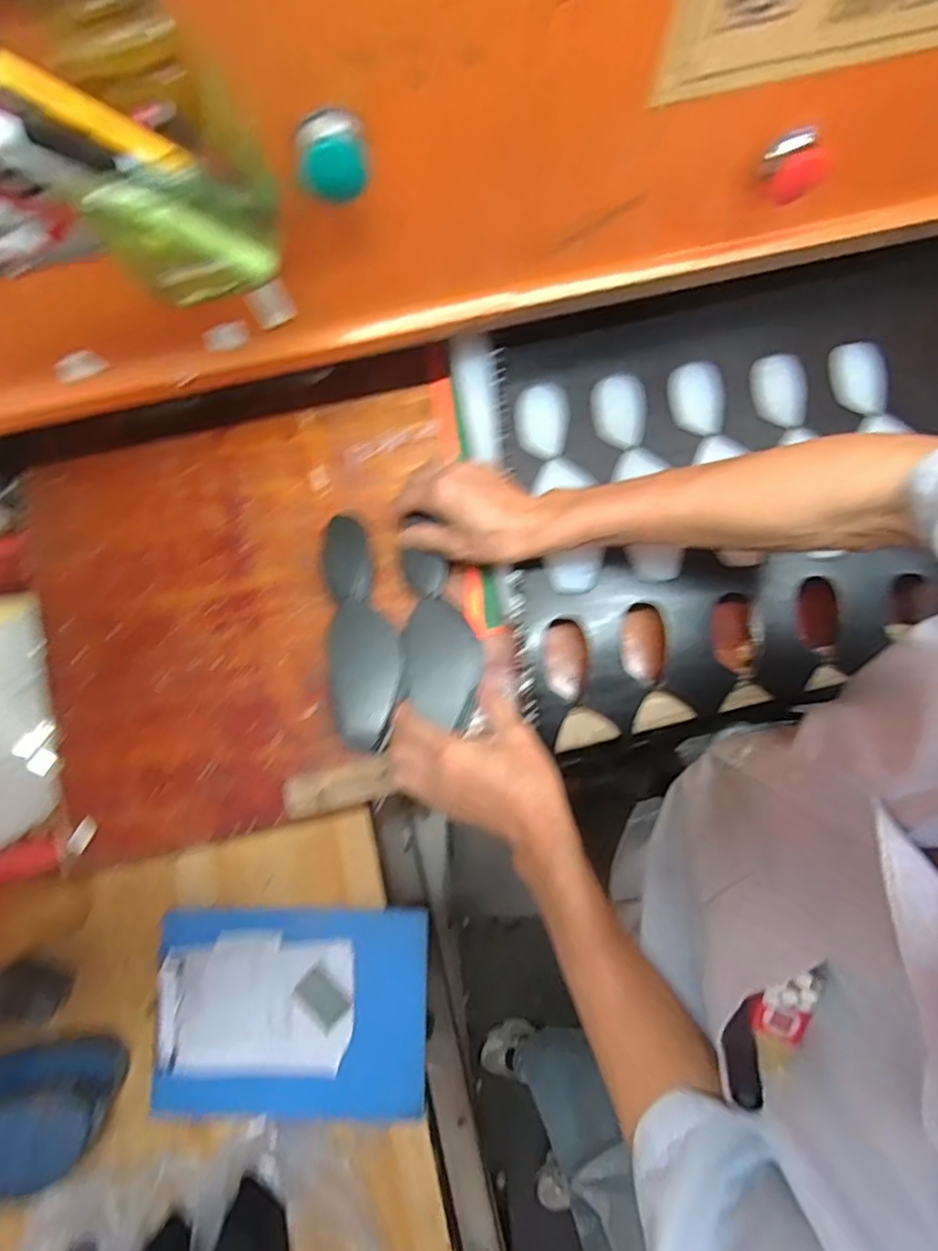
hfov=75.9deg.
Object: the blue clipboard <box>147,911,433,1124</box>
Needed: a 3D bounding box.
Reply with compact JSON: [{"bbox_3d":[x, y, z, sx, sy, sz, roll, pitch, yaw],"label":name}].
[{"bbox_3d":[-0.208,0.453,0.711,0.310,0.017,0.207,1,71,-2],"label":"blue clipboard"}]

